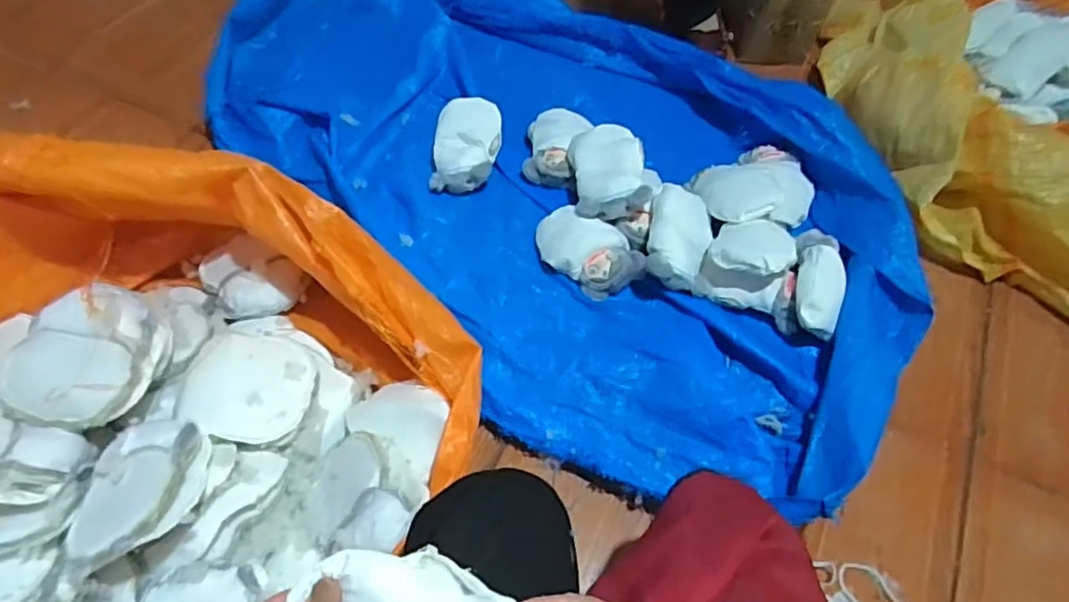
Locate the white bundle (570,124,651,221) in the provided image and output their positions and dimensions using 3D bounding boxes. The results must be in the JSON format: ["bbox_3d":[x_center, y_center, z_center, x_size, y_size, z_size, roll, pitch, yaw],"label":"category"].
[{"bbox_3d":[0.123,-0.216,1.073,0.118,0.083,0.195,-3,58,-5],"label":"white bundle"}]

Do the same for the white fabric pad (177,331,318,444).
[{"bbox_3d":[-0.375,0.111,0.839,0.156,0.024,0.148,19,54,-10],"label":"white fabric pad"}]

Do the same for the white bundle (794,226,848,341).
[{"bbox_3d":[0.435,-0.029,0.965,0.077,0.046,0.164,7,73,2],"label":"white bundle"}]

